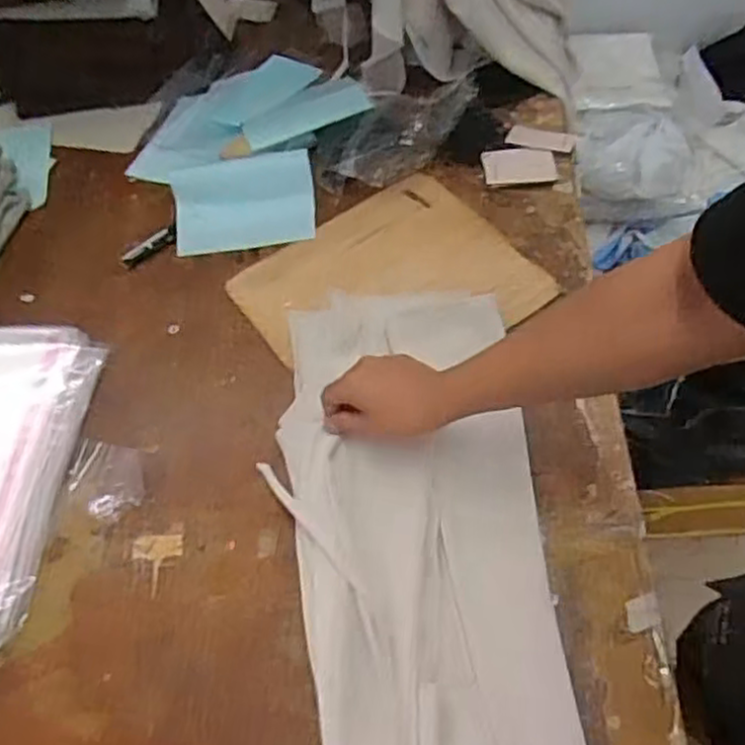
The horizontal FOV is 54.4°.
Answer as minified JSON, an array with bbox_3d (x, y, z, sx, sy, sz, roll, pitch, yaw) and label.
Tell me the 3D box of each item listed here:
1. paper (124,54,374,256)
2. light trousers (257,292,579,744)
[{"bbox_3d":[-0.158,-0.297,0.926,0.268,0.044,0.361,18,60,16],"label":"paper"},{"bbox_3d":[0.040,0.226,0.568,0.221,0.052,0.758,-6,59,2],"label":"light trousers"}]

